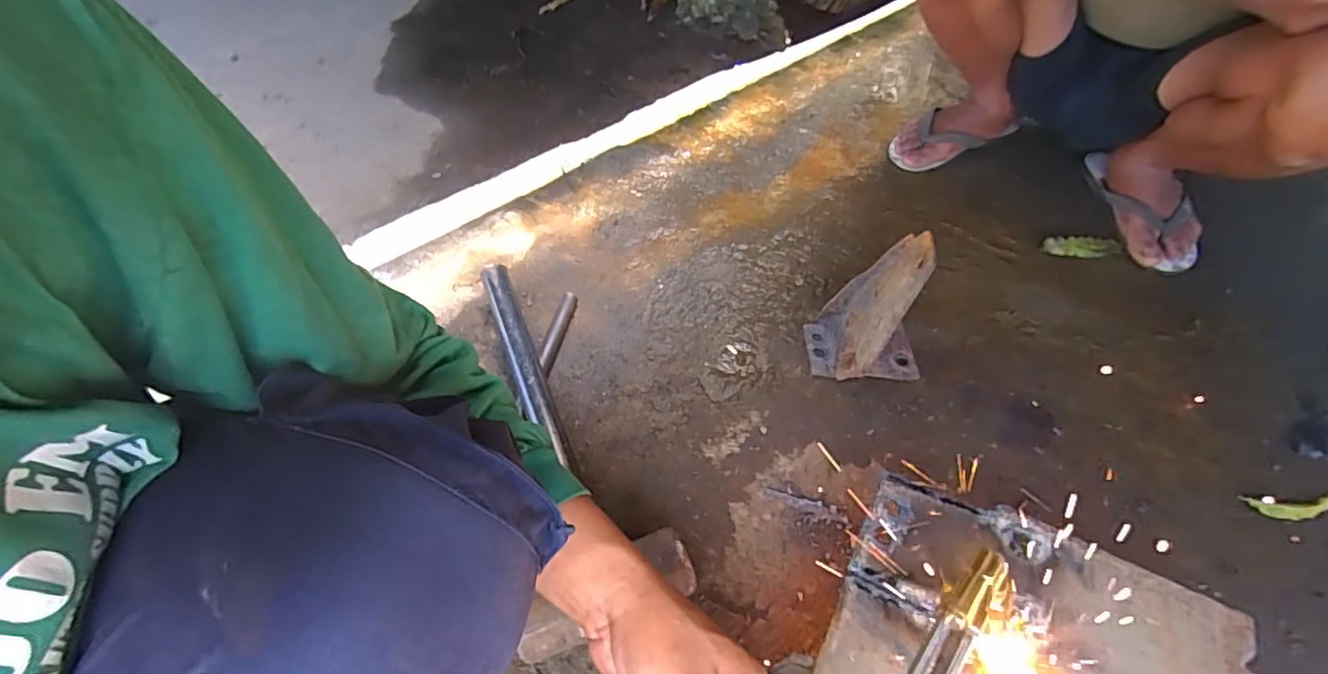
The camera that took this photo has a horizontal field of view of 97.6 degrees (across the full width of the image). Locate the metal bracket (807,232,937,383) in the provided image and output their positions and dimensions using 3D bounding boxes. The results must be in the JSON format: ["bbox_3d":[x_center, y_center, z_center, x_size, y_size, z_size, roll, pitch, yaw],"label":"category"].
[{"bbox_3d":[0.240,-0.027,0.654,0.134,0.167,0.110,23,57,18],"label":"metal bracket"}]

